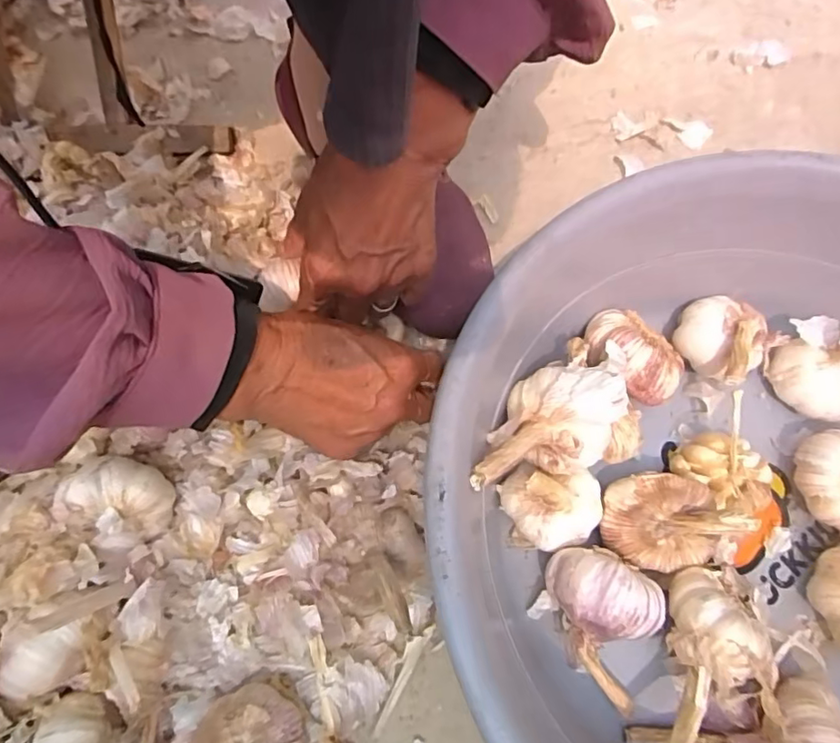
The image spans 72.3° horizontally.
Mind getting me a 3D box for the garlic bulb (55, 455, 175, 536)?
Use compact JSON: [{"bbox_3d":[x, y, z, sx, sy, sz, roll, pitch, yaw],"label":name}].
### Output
[{"bbox_3d":[-0.172,0.072,0.335,0.049,0.043,0.037,11,67,5],"label":"garlic bulb"}]

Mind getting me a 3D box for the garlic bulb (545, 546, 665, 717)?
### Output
[{"bbox_3d":[0.103,0.138,0.311,0.047,0.049,0.085,-14,69,-4],"label":"garlic bulb"}]

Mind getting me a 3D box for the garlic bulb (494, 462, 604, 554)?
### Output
[{"bbox_3d":[0.078,0.081,0.342,0.058,0.047,0.045,6,69,4],"label":"garlic bulb"}]

